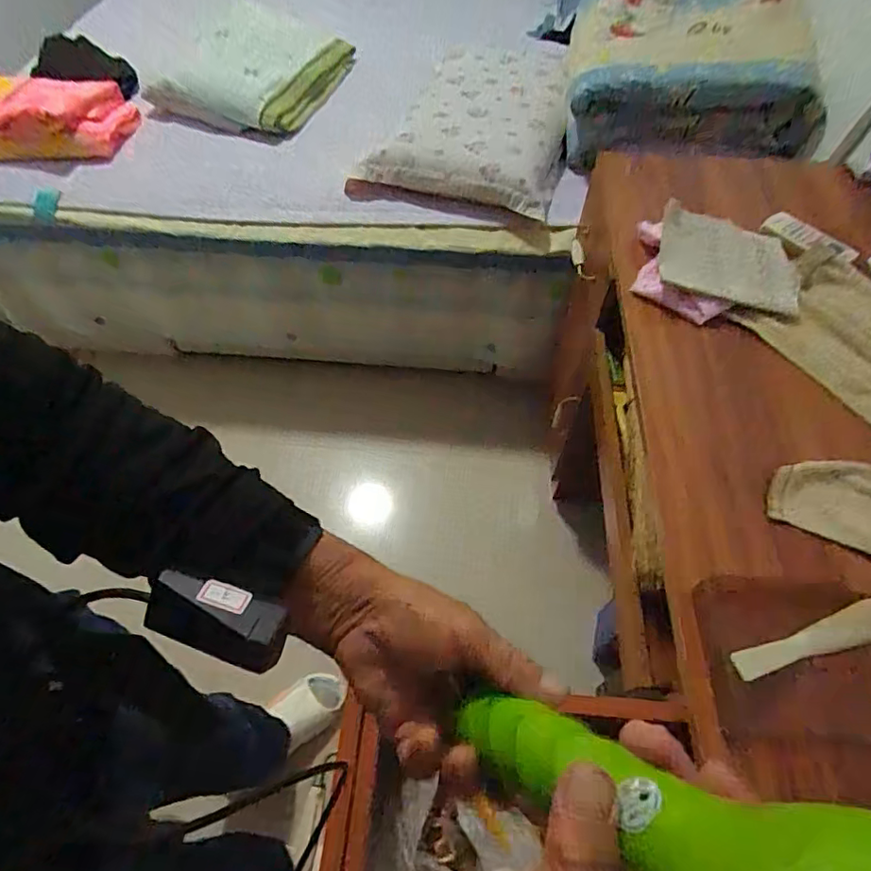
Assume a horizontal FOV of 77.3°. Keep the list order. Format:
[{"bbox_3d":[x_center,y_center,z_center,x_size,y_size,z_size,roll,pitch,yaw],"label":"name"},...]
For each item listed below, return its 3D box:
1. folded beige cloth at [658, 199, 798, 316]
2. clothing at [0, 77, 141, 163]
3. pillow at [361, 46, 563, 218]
[{"bbox_3d":[0.408,-0.249,0.752,0.192,0.040,0.137,13,58,8],"label":"folded beige cloth"},{"bbox_3d":[-0.917,-0.745,1.286,0.378,0.107,0.199,-15,58,-10],"label":"clothing"},{"bbox_3d":[0.125,-0.805,1.345,0.431,0.135,0.624,15,58,9],"label":"pillow"}]

